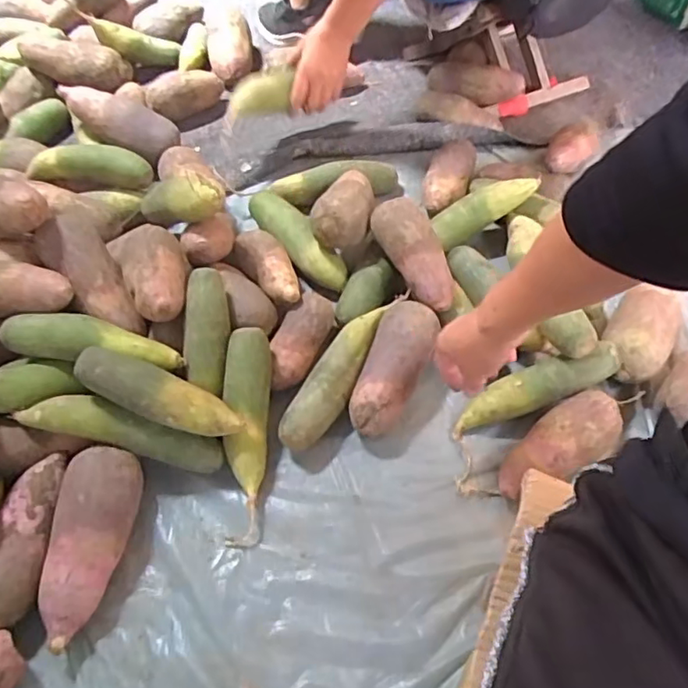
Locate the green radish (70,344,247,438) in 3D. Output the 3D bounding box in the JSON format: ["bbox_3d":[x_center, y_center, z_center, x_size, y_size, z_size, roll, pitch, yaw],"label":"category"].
[{"bbox_3d":[-0.190,0.052,0.610,0.178,0.050,0.060,25,56,-9],"label":"green radish"}]

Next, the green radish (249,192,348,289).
[{"bbox_3d":[-0.064,-0.148,0.816,0.056,0.061,0.188,-30,60,-20],"label":"green radish"}]

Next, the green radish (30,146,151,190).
[{"bbox_3d":[-0.369,-0.258,0.846,0.166,0.056,0.050,-3,55,-2],"label":"green radish"}]

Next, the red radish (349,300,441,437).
[{"bbox_3d":[0.057,0.033,0.699,0.069,0.069,0.170,17,56,12],"label":"red radish"}]

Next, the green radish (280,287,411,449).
[{"bbox_3d":[-0.001,0.028,0.711,0.047,0.049,0.234,24,58,16],"label":"green radish"}]

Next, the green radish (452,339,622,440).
[{"bbox_3d":[0.216,0.049,0.671,0.199,0.039,0.045,-25,57,9],"label":"green radish"}]

